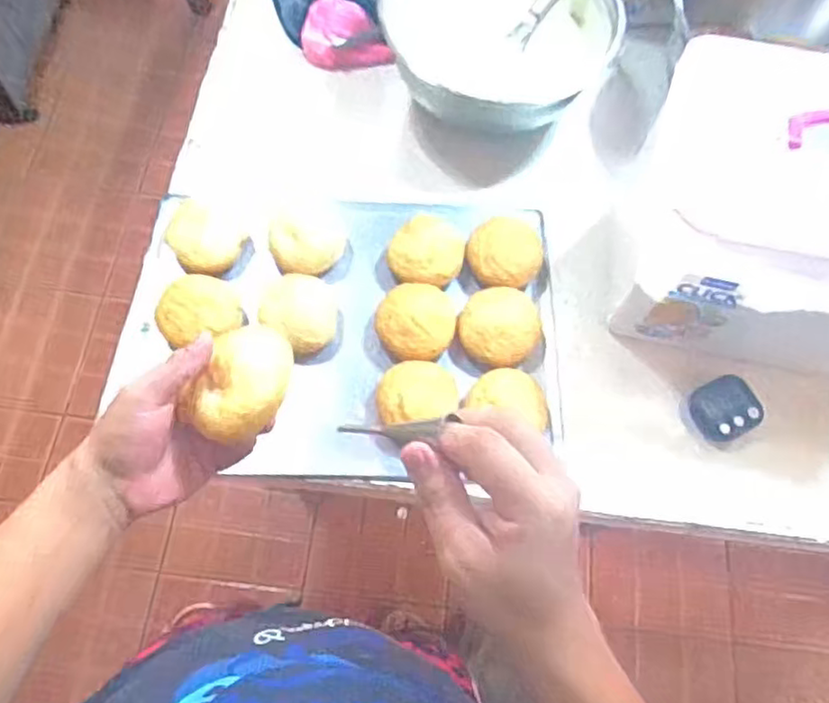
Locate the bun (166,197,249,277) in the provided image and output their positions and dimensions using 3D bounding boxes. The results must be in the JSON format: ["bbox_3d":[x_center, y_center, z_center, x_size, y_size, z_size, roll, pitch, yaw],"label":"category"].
[{"bbox_3d":[-0.230,-0.131,0.718,0.079,0.053,0.075,1,69,-3],"label":"bun"}]

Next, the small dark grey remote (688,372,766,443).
[{"bbox_3d":[0.333,0.060,0.699,0.065,0.019,0.065,-30,68,11],"label":"small dark grey remote"}]

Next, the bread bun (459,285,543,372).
[{"bbox_3d":[0.093,-0.025,0.705,0.089,0.036,0.088,10,69,1],"label":"bread bun"}]

